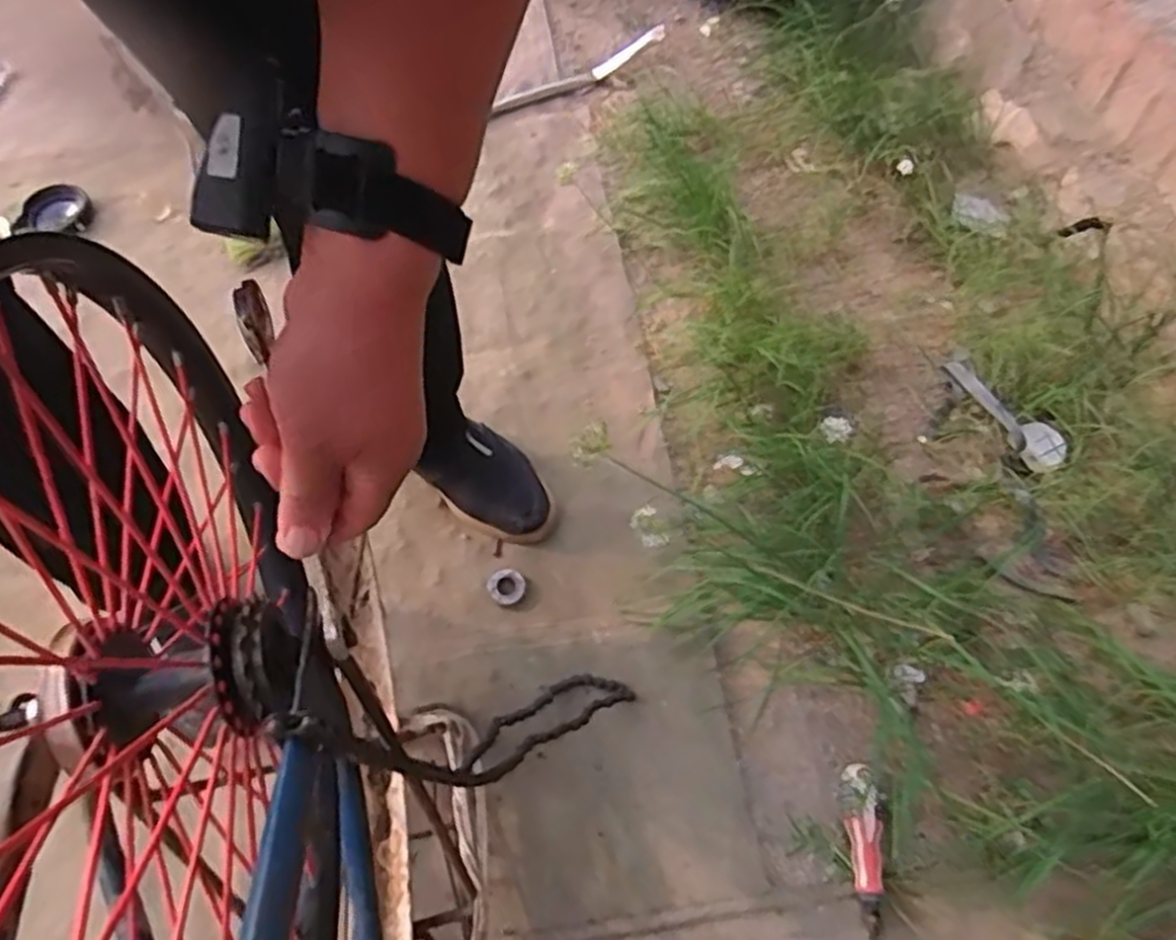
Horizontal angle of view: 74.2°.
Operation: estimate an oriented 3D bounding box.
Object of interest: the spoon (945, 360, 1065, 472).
[{"bbox_3d":[0.497,-0.069,0.942,0.032,0.052,0.174,-28,65,-14],"label":"spoon"}]

